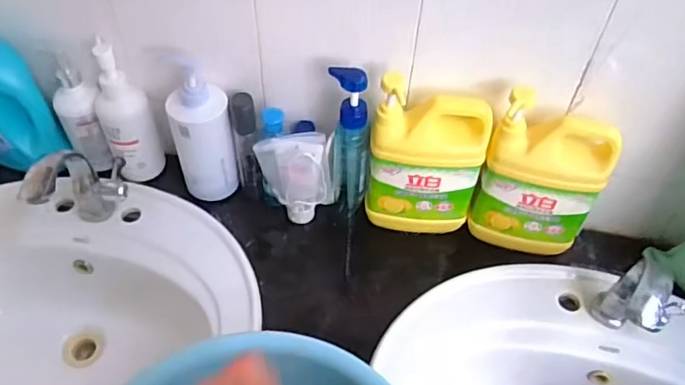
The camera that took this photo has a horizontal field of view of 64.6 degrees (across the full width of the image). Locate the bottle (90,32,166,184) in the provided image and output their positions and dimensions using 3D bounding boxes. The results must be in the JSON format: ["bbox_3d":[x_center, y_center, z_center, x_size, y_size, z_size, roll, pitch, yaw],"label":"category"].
[{"bbox_3d":[-0.312,-0.110,0.777,0.072,0.198,0.068,-19,52,-18],"label":"bottle"}]

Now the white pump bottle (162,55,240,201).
[{"bbox_3d":[-0.204,-0.094,0.776,0.082,0.203,0.097,-15,51,-15],"label":"white pump bottle"}]

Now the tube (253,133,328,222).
[{"bbox_3d":[-0.069,-0.012,0.759,0.088,0.165,0.034,1,49,-1],"label":"tube"}]

